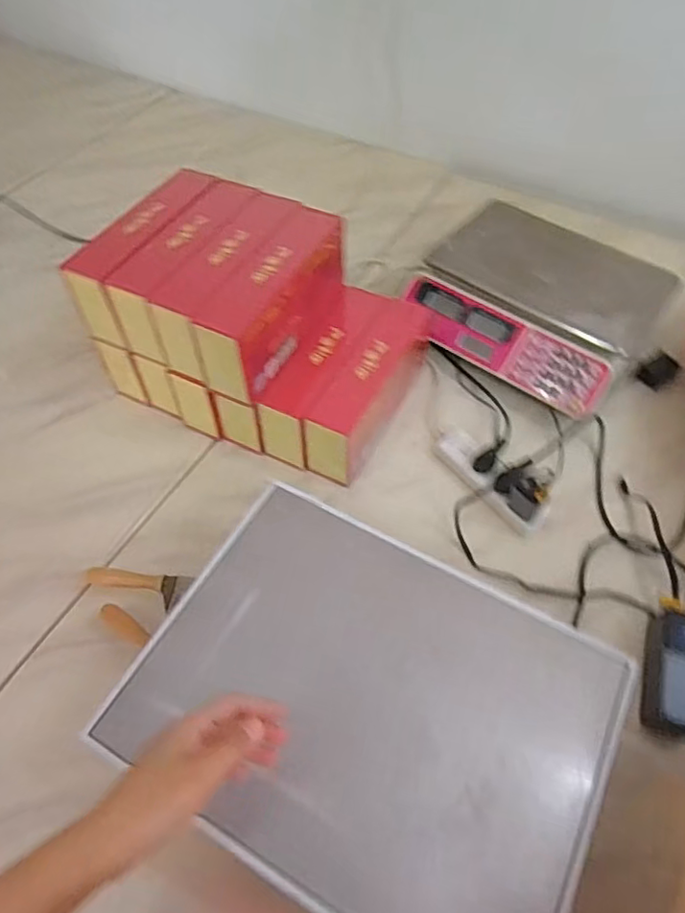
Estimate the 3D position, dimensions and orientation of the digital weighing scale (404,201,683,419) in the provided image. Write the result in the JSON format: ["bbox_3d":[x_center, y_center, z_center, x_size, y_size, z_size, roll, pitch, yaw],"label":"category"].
[{"bbox_3d":[0.314,-0.252,0.966,0.328,0.134,0.328,34,61,22],"label":"digital weighing scale"}]

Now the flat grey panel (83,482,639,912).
[{"bbox_3d":[0.026,0.222,0.541,0.405,0.026,0.305,25,58,17],"label":"flat grey panel"}]

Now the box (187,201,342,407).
[{"bbox_3d":[-0.086,-0.203,0.782,0.075,0.117,0.248,25,58,16],"label":"box"}]

